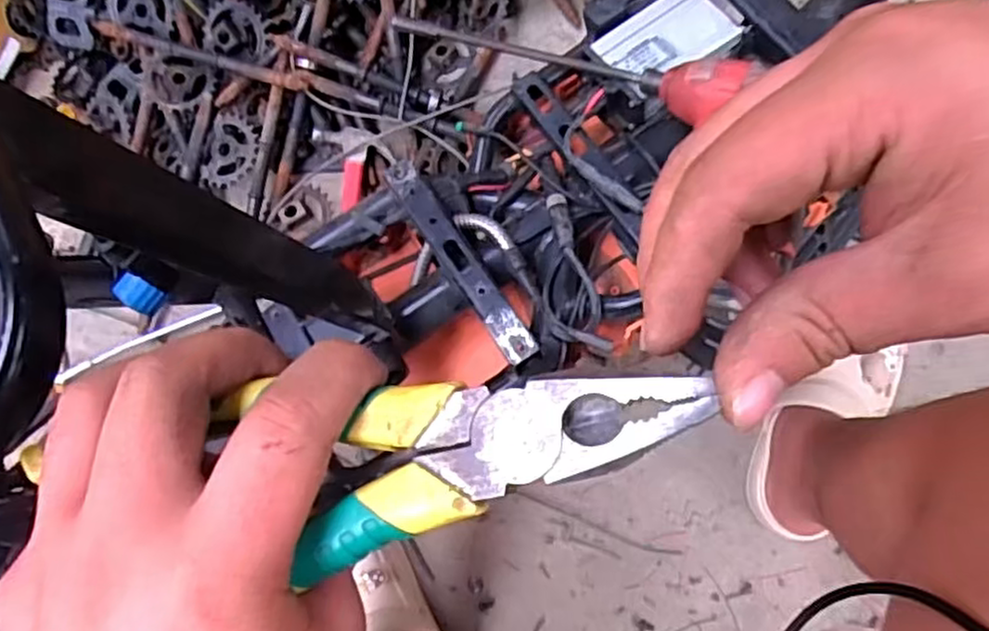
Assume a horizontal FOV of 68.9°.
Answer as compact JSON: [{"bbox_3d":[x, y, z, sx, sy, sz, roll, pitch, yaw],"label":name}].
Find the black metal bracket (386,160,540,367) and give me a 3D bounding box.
[{"bbox_3d":[-0.030,-0.045,0.534,0.027,0.015,0.192,-34,69,-2],"label":"black metal bracket"}]

